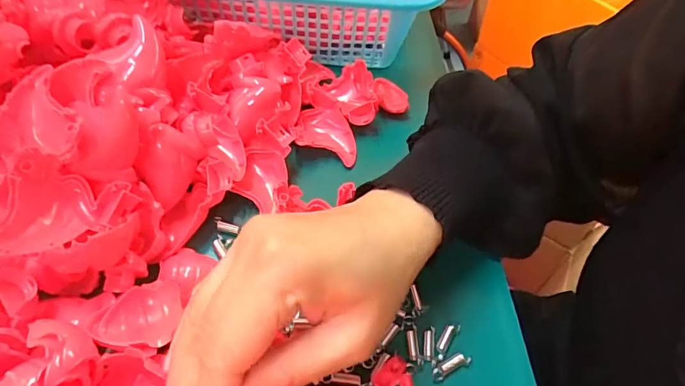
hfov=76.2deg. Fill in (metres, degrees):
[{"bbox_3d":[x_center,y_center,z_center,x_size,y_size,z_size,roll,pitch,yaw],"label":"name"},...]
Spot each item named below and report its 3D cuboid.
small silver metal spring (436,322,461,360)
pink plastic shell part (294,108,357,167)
[{"bbox_3d":[0.064,0.089,0.268,0.007,0.004,0.027,31,54,20],"label":"small silver metal spring"},{"bbox_3d":[-0.013,-0.051,0.369,0.051,0.018,0.054,4,50,-1],"label":"pink plastic shell part"}]

